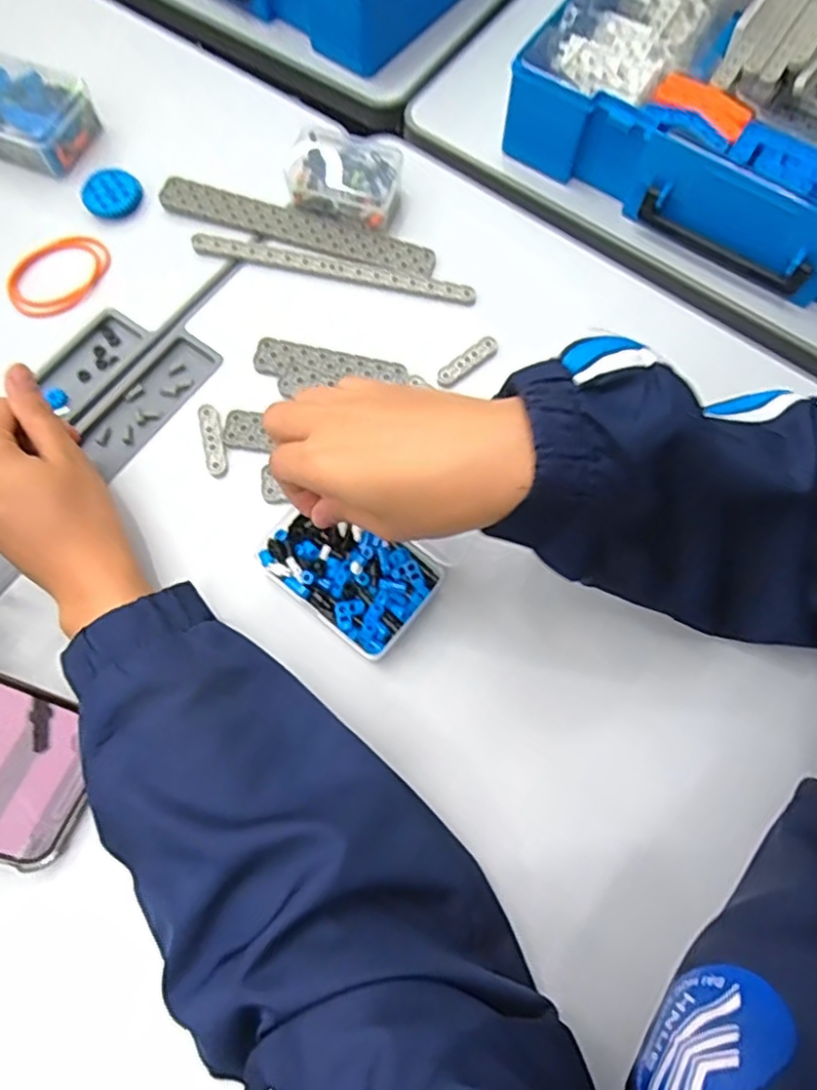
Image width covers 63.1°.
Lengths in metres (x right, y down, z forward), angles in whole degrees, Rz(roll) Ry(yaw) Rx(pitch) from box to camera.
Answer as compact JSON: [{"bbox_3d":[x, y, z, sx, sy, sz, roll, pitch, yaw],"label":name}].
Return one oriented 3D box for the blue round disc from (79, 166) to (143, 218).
[{"bbox_3d":[-0.212,-0.252,0.476,0.041,0.012,0.036,-26,73,-9],"label":"blue round disc"}]

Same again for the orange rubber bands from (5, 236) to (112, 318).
[{"bbox_3d":[-0.240,-0.186,0.459,0.051,0.008,0.072,34,74,11],"label":"orange rubber bands"}]

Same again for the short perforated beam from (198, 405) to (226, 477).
[{"bbox_3d":[-0.123,-0.066,0.419,0.012,0.008,0.047,-13,72,-5],"label":"short perforated beam"}]

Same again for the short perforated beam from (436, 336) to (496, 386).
[{"bbox_3d":[0.039,-0.121,0.441,0.048,0.008,0.013,-36,75,-12],"label":"short perforated beam"}]

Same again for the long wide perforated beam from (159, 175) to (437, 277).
[{"bbox_3d":[-0.078,-0.225,0.470,0.199,0.008,0.028,17,72,5],"label":"long wide perforated beam"}]

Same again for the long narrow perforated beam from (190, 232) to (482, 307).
[{"bbox_3d":[-0.052,-0.191,0.458,0.196,0.005,0.013,12,71,3],"label":"long narrow perforated beam"}]

